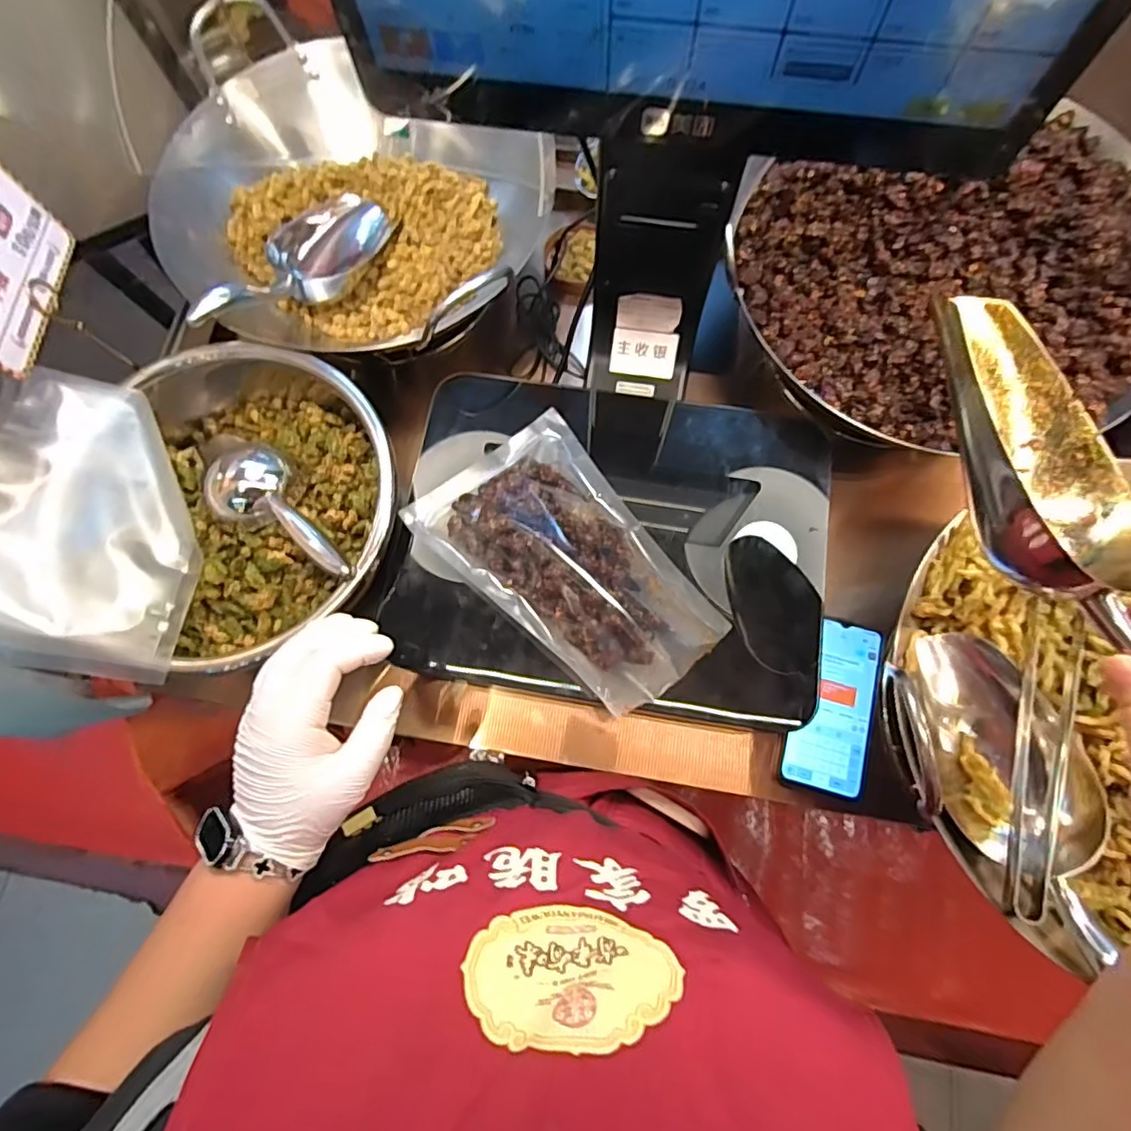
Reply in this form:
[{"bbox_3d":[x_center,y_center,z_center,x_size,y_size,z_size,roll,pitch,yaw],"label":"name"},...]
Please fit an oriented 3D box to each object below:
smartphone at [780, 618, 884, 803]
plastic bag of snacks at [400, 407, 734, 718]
[{"bbox_3d":[0.252,0.132,0.547,0.071,0.010,0.158,16,75,5],"label":"smartphone"},{"bbox_3d":[-0.002,0.003,0.480,0.149,0.052,0.242,-34,76,-8],"label":"plastic bag of snacks"}]

